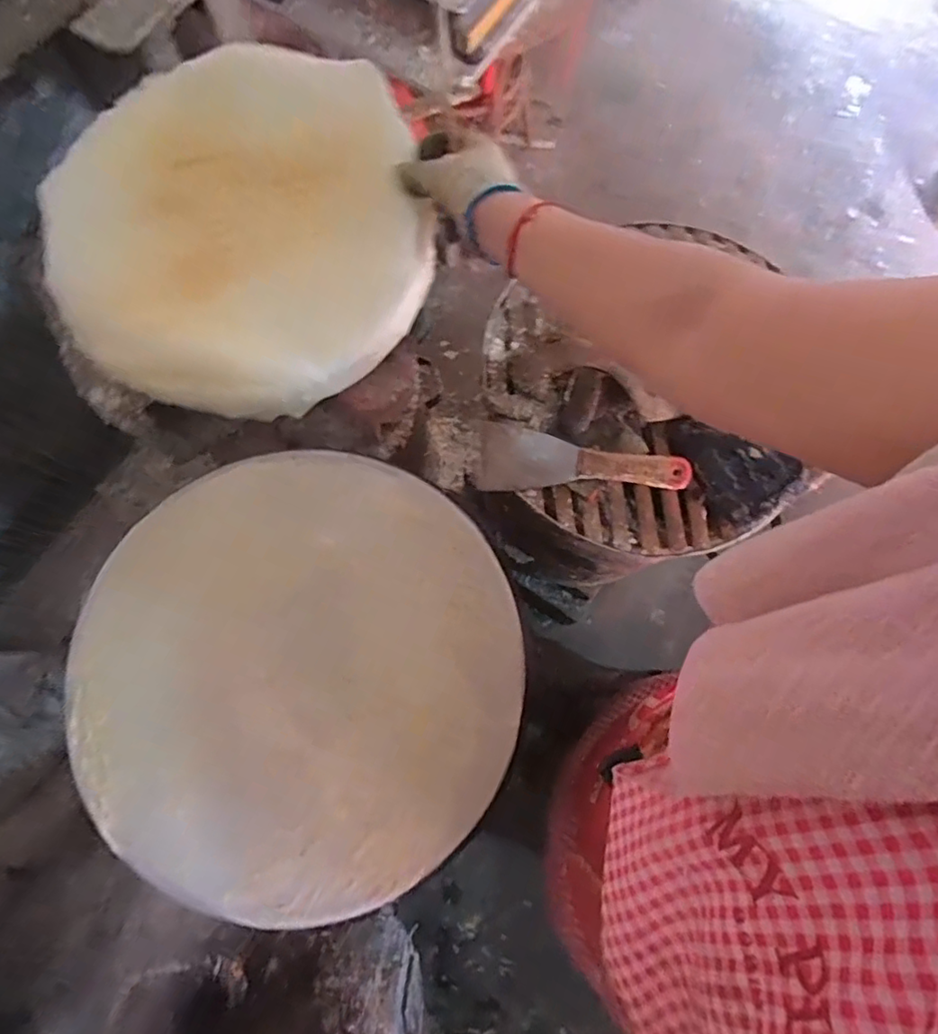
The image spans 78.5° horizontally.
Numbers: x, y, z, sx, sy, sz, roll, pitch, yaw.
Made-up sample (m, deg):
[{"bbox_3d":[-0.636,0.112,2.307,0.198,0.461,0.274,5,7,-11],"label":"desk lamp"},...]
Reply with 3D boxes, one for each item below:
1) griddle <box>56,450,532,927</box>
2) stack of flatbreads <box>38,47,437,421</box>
[{"bbox_3d":[-0.140,0.122,0.473,0.358,0.036,0.359,0,77,1],"label":"griddle"},{"bbox_3d":[-0.225,-0.294,0.578,0.350,0.072,0.383,-19,77,-3],"label":"stack of flatbreads"}]

